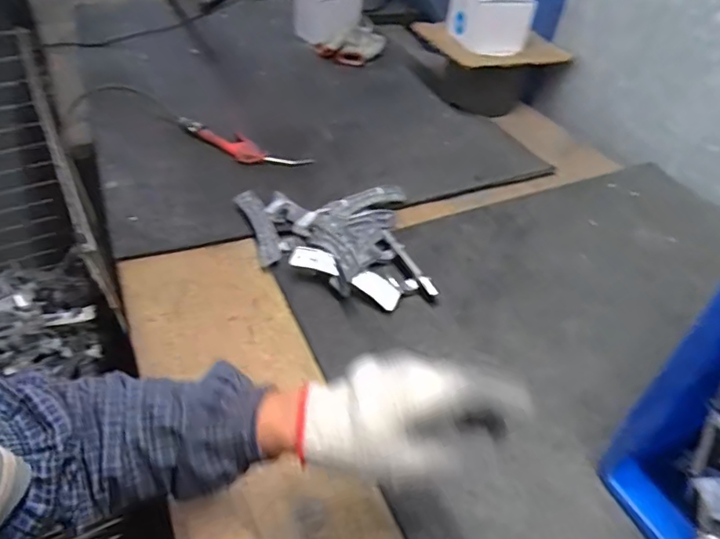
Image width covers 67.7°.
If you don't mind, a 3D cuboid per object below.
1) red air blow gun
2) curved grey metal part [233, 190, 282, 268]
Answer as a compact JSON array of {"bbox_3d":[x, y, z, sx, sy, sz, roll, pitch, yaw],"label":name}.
[{"bbox_3d":[-0.241,-0.241,1.026,0.302,0.026,0.070,20,45,16],"label":"red air blow gun"},{"bbox_3d":[-0.155,-0.070,0.833,0.040,0.029,0.160,-13,45,-18],"label":"curved grey metal part"}]

